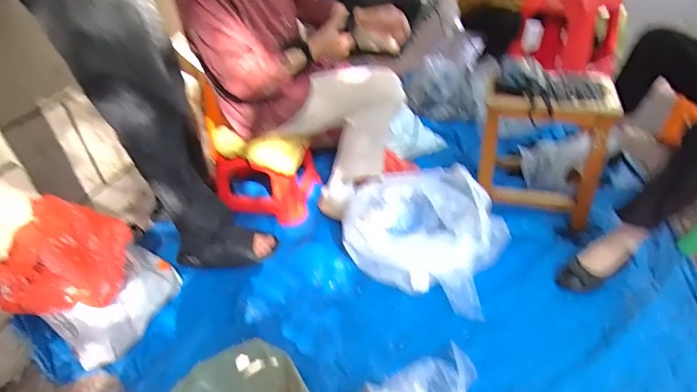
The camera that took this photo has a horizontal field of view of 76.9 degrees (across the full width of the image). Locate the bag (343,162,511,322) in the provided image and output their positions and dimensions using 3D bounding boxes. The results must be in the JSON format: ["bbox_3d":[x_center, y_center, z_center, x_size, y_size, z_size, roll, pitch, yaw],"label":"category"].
[{"bbox_3d":[0.228,0.077,1.236,0.391,0.171,0.391,12,40,26],"label":"bag"}]

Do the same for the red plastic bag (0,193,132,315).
[{"bbox_3d":[-0.594,0.135,0.926,0.239,0.206,0.125,-15,36,-10],"label":"red plastic bag"}]

